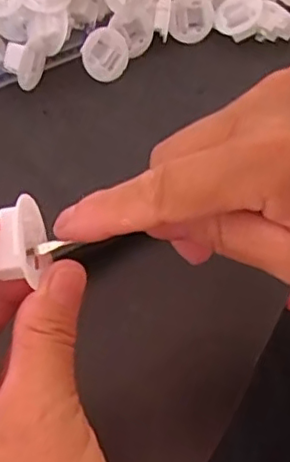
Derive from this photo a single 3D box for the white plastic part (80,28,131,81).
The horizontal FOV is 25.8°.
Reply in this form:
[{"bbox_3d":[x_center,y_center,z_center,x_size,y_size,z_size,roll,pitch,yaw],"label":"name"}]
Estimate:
[{"bbox_3d":[-0.027,-0.114,0.414,0.034,0.031,0.012,-61,27,-10],"label":"white plastic part"}]

